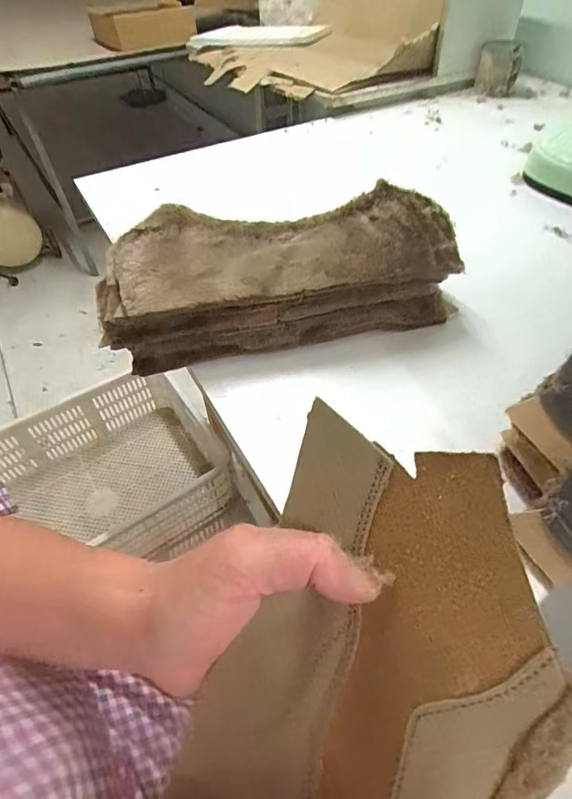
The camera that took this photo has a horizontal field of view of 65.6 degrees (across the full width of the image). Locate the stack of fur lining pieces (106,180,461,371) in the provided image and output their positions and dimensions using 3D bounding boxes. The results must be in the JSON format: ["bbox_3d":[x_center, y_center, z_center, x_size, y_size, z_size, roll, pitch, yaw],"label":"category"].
[{"bbox_3d":[-0.005,-0.125,0.476,0.370,0.108,0.133,-11,53,-6],"label":"stack of fur lining pieces"}]

